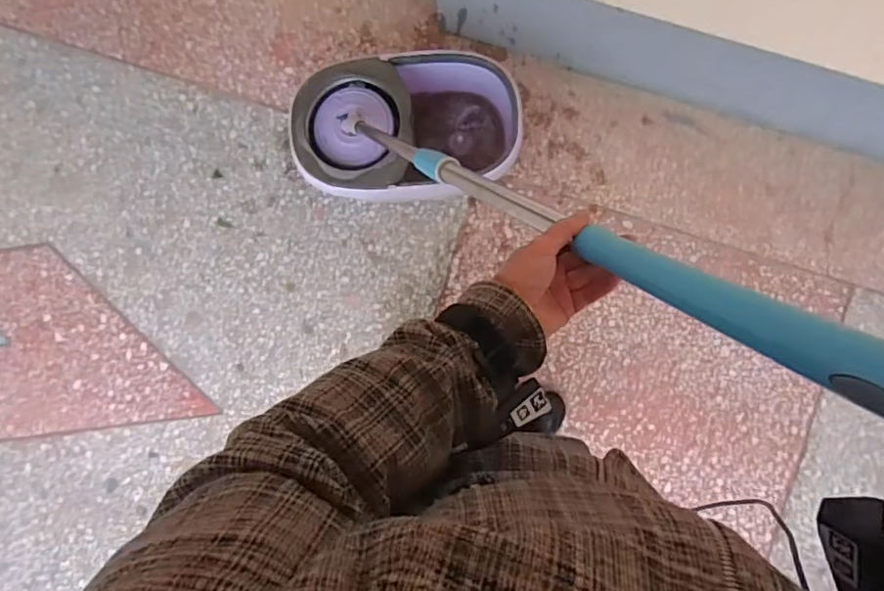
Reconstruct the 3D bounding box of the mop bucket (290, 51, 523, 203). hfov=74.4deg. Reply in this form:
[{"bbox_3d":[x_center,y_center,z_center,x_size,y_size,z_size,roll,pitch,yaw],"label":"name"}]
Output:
[{"bbox_3d":[-0.072,-0.355,1.258,0.437,0.272,0.280,-6,83,5],"label":"mop bucket"}]

